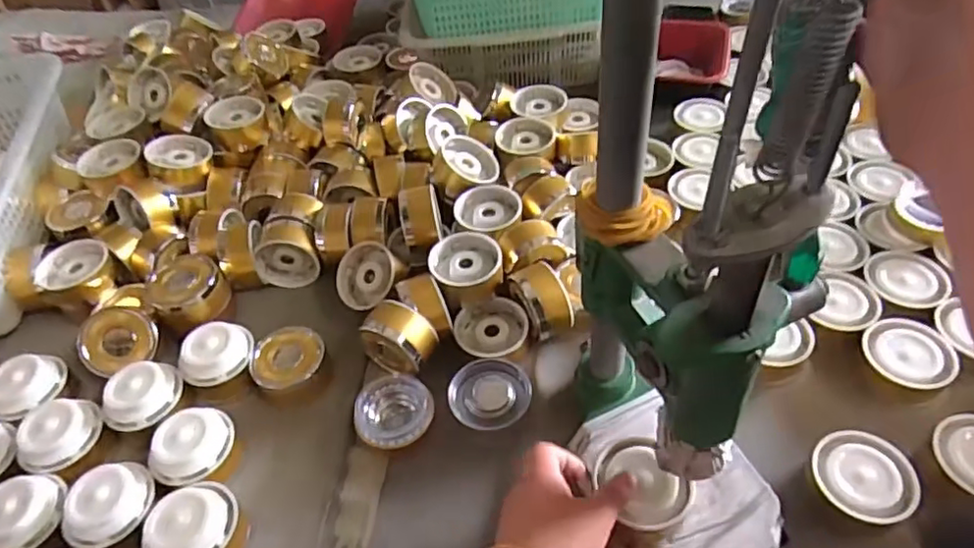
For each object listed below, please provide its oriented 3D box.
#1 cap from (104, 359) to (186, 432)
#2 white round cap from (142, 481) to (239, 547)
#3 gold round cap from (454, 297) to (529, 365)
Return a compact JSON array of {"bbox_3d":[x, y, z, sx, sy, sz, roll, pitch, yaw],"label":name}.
[{"bbox_3d":[-0.305,0.106,0.547,0.058,0.029,0.051,-6,47,2],"label":"cap"},{"bbox_3d":[-0.219,0.183,0.457,0.054,0.024,0.064,20,53,24],"label":"white round cap"},{"bbox_3d":[0.006,0.054,0.589,0.069,0.030,0.062,13,51,19],"label":"gold round cap"}]

